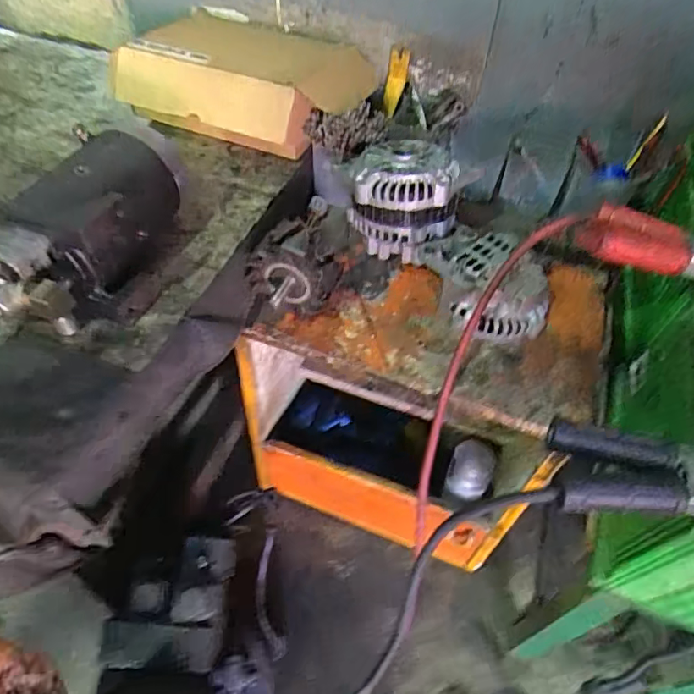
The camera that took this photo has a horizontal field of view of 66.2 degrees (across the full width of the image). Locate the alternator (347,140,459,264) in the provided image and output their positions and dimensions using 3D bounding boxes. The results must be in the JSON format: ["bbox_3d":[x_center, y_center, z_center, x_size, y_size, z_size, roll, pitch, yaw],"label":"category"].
[{"bbox_3d":[0.073,-0.183,0.679,0.125,0.123,0.113,12,51,7],"label":"alternator"}]

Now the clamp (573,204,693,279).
[{"bbox_3d":[0.341,-0.100,0.540,0.200,0.032,0.074,11,51,6],"label":"clamp"}]

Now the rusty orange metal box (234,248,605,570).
[{"bbox_3d":[0.097,0.073,0.834,0.411,0.451,0.287,19,52,12],"label":"rusty orange metal box"}]

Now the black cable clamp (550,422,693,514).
[{"bbox_3d":[0.245,0.099,0.391,0.177,0.021,0.061,8,51,3],"label":"black cable clamp"}]

